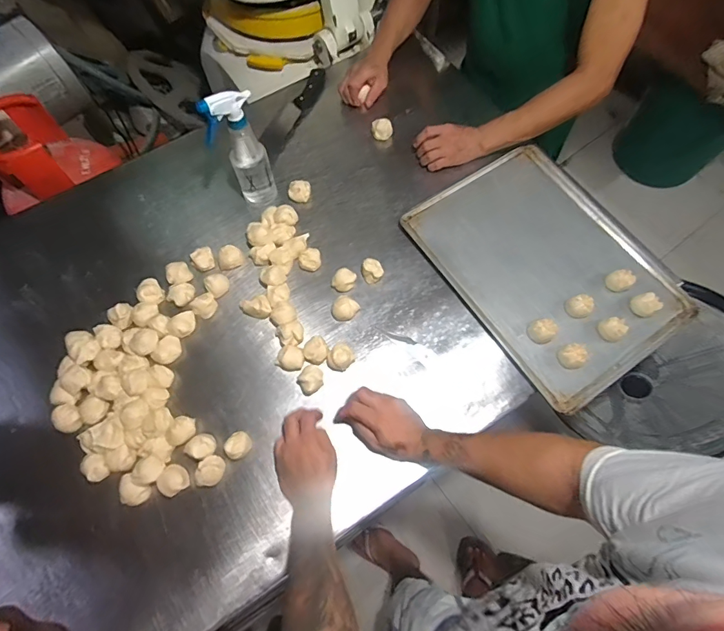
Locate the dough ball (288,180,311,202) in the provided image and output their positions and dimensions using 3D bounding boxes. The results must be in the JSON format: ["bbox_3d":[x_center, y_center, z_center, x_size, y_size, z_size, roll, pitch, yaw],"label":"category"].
[{"bbox_3d":[-0.128,-0.256,0.848,0.043,0.031,0.044,-1,69,2],"label":"dough ball"}]

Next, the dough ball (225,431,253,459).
[{"bbox_3d":[-0.198,0.206,0.656,0.038,0.037,0.036,-1,69,2],"label":"dough ball"}]

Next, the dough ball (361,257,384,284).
[{"bbox_3d":[0.019,-0.082,0.781,0.040,0.036,0.040,-1,69,2],"label":"dough ball"}]

